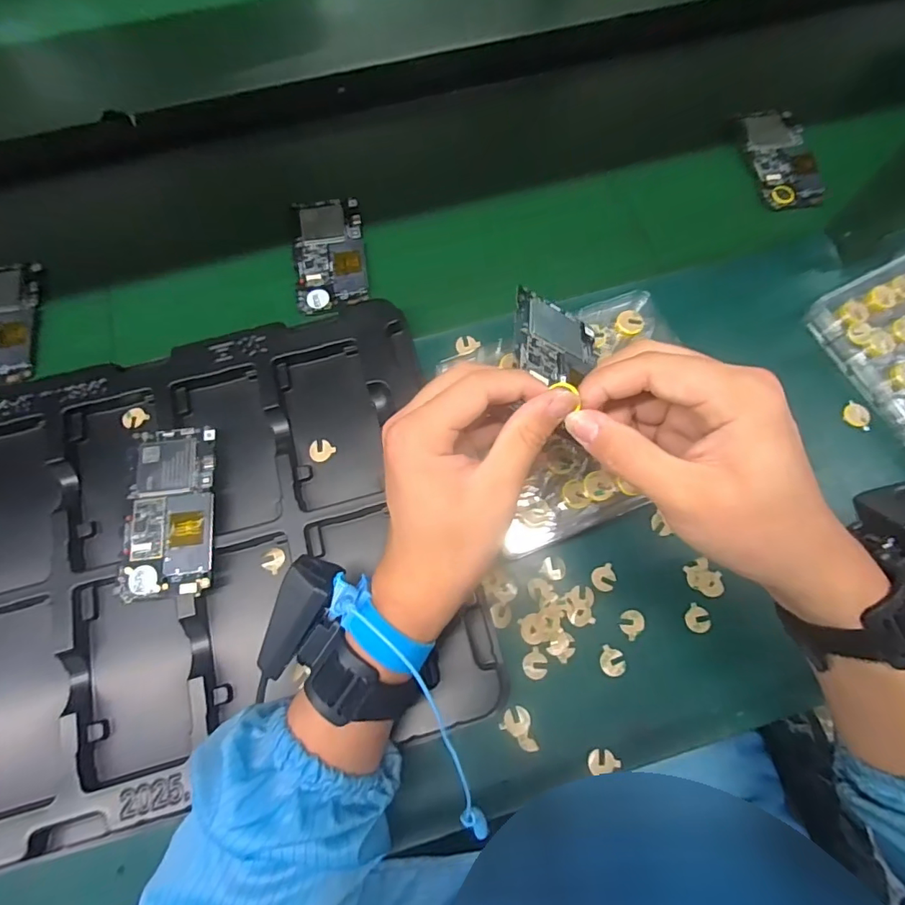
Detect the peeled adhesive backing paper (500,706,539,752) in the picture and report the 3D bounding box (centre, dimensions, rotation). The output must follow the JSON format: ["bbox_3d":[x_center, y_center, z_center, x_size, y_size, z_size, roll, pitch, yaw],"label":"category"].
[{"bbox_3d":[0.049,0.189,0.343,0.029,0.004,0.020,38,76,11],"label":"peeled adhesive backing paper"}]

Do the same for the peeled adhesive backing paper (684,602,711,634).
[{"bbox_3d":[0.179,0.122,0.363,0.018,0.004,0.018,39,76,11],"label":"peeled adhesive backing paper"}]

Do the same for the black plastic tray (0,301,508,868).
[{"bbox_3d":[-0.268,0.091,0.357,0.534,0.029,0.319,-15,73,-5],"label":"black plastic tray"}]

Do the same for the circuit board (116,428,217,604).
[{"bbox_3d":[-0.208,0.042,0.371,0.064,0.010,0.124,-4,72,-2],"label":"circuit board"}]

